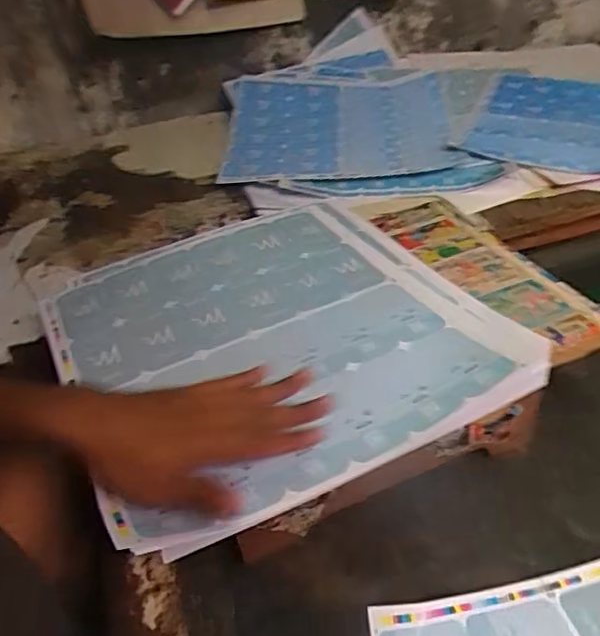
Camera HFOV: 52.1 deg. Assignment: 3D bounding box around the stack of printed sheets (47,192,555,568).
[{"bbox_3d":[-0.037,0.007,0.619,0.386,0.034,0.417,-23,39,-18],"label":"stack of printed sheets"}]

